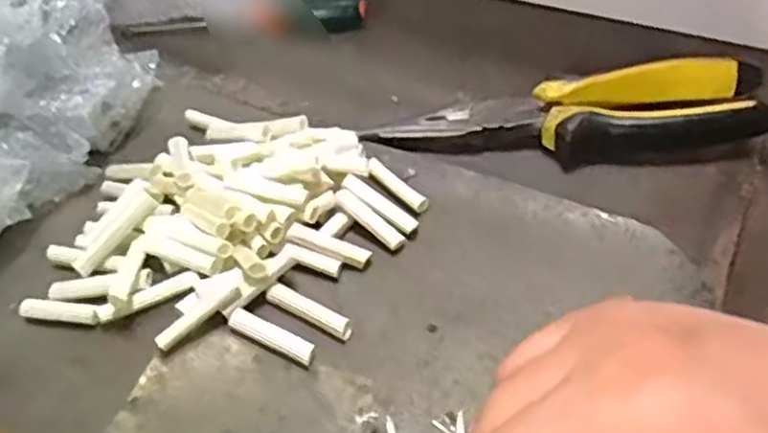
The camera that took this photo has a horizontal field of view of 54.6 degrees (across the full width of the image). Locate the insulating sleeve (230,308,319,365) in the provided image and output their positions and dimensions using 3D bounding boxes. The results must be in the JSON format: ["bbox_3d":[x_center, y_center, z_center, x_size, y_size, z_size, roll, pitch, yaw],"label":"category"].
[{"bbox_3d":[-0.044,0.047,0.290,0.038,0.006,0.009,20,53,23],"label":"insulating sleeve"}]

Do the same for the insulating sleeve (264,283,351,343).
[{"bbox_3d":[-0.030,0.038,0.297,0.040,0.008,0.008,22,54,25],"label":"insulating sleeve"}]

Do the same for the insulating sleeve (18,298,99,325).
[{"bbox_3d":[-0.135,0.040,0.312,0.037,0.007,0.009,5,48,12],"label":"insulating sleeve"}]

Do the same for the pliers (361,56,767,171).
[{"bbox_3d":[0.085,-0.047,0.351,0.176,0.024,0.044,-3,47,4],"label":"pliers"}]

